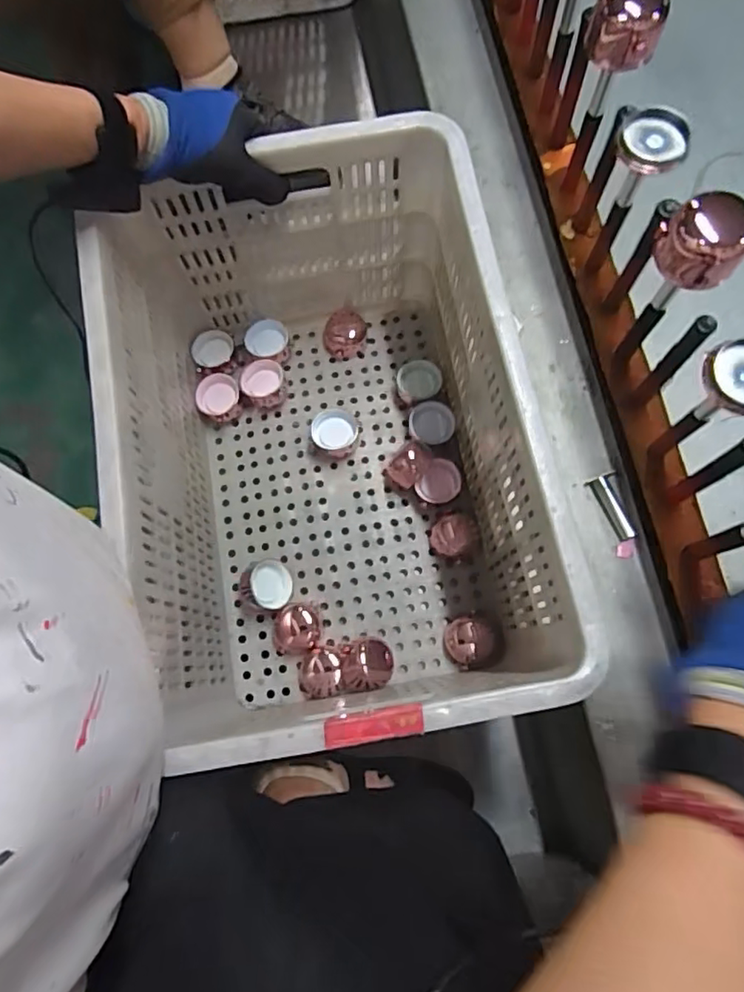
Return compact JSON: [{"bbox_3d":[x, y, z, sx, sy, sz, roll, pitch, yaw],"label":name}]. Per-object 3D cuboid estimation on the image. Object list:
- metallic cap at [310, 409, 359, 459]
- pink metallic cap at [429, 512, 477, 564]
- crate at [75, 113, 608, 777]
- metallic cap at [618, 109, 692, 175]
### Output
[{"bbox_3d":[-0.048,-0.081,0.771,0.060,0.033,0.060,-3,68,8],"label":"metallic cap"},{"bbox_3d":[0.102,0.050,0.747,0.055,0.021,0.055,0,76,1],"label":"pink metallic cap"},{"bbox_3d":[-0.041,-0.044,0.618,0.339,0.301,0.511,-11,76,-1],"label":"crate"},{"bbox_3d":[0.227,-0.285,0.479,0.052,0.014,0.052,0,76,1],"label":"metallic cap"}]

